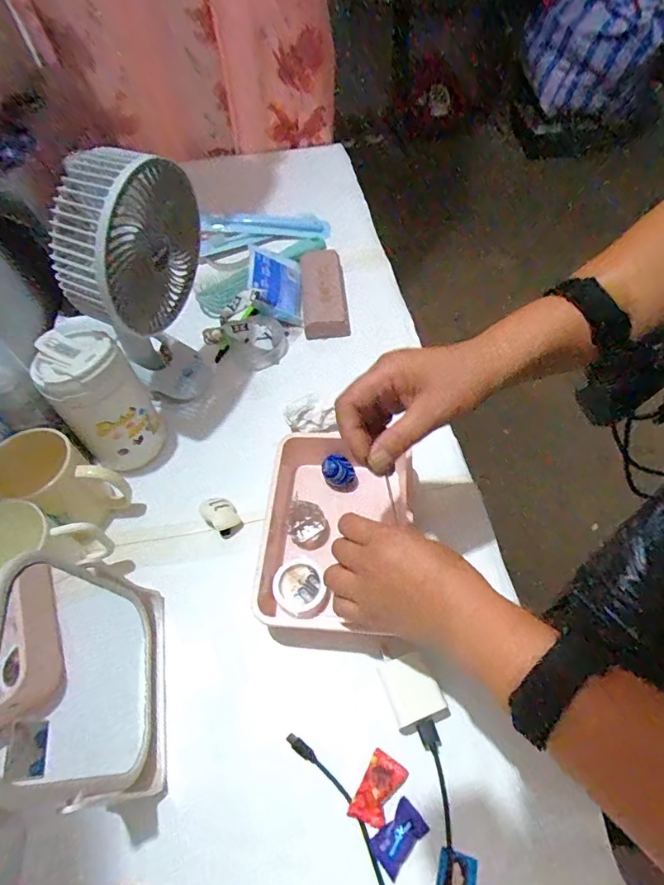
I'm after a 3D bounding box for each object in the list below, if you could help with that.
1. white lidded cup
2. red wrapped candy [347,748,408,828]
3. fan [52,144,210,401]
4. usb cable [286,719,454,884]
[{"bbox_3d":[-0.246,-0.039,0.513,0.082,0.162,0.083,-2,58,3],"label":"white lidded cup"},{"bbox_3d":[0.035,0.270,0.362,0.028,0.010,0.047,29,64,21],"label":"red wrapped candy"},{"bbox_3d":[-0.195,-0.157,0.512,0.086,0.281,0.140,18,61,15],"label":"fan"},{"bbox_3d":[0.031,0.291,0.356,0.123,0.010,0.123,-7,57,0],"label":"usb cable"}]

